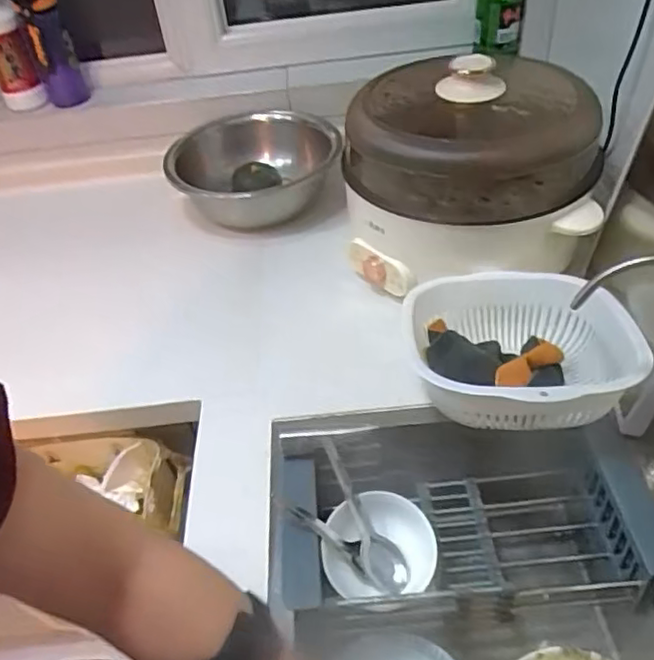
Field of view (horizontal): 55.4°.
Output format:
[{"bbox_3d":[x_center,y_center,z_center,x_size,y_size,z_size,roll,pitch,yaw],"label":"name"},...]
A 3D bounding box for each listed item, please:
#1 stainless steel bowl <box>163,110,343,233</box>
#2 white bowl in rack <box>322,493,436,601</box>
[{"bbox_3d":[-0.117,-0.266,1.051,0.274,0.100,0.246,-14,43,-8],"label":"stainless steel bowl"},{"bbox_3d":[0.052,0.226,0.648,0.122,0.053,0.106,-13,81,7],"label":"white bowl in rack"}]

